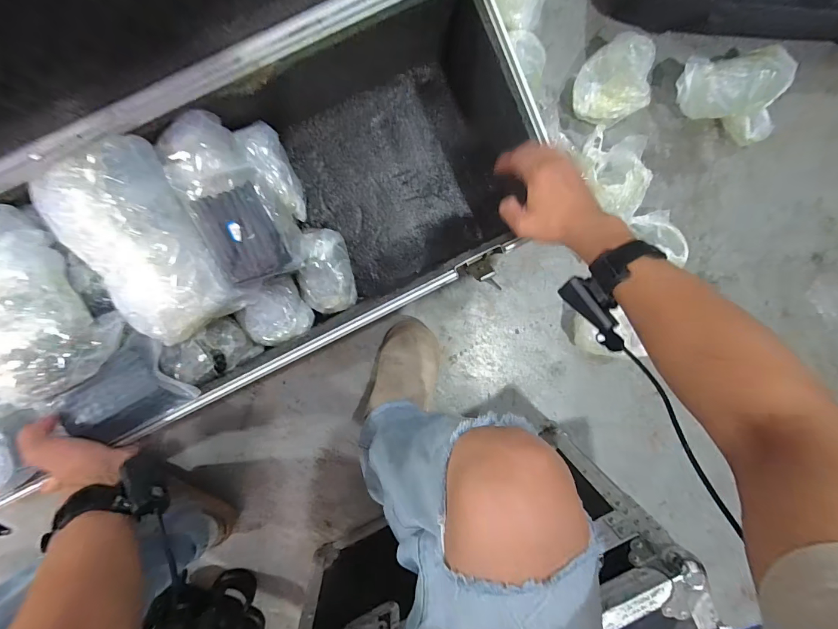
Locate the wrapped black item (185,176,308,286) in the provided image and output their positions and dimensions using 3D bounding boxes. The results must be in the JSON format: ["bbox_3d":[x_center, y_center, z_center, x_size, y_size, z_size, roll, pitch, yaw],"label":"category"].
[{"bbox_3d":[-0.225,-0.114,0.494,0.101,0.066,0.129,-26,112,-7],"label":"wrapped black item"}]

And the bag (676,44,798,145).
[{"bbox_3d":[0.554,-0.392,0.670,0.168,0.101,0.146,-7,99,-4],"label":"bag"}]

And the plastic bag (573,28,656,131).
[{"bbox_3d":[0.340,-0.401,0.650,0.117,0.084,0.123,39,94,-9],"label":"plastic bag"}]

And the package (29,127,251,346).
[{"bbox_3d":[-0.332,-0.085,0.447,0.132,0.064,0.231,-31,99,0],"label":"package"}]

